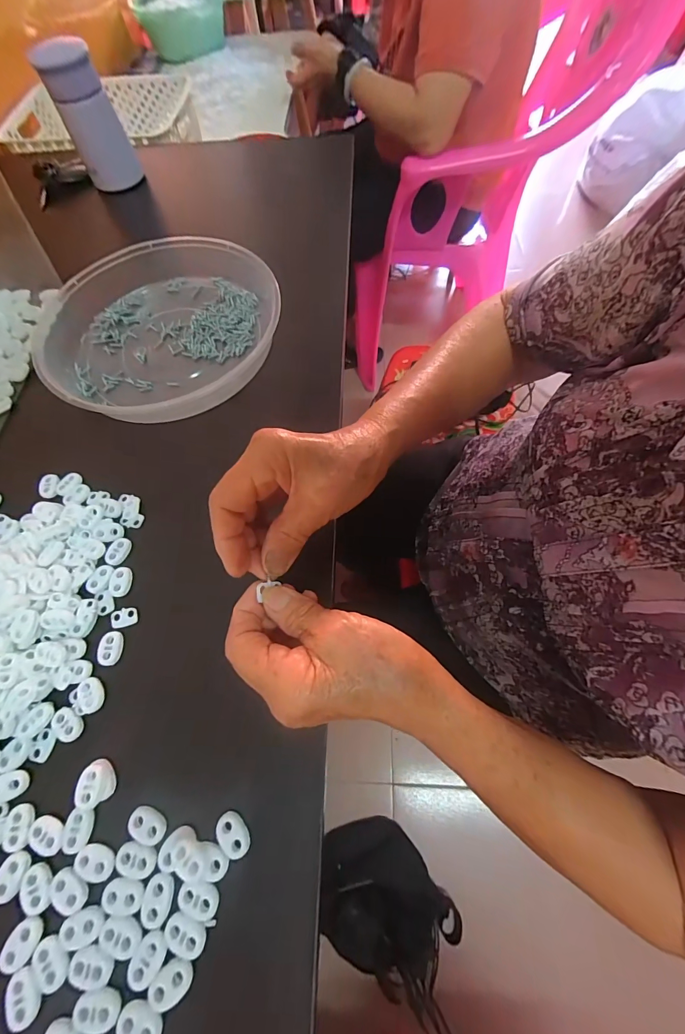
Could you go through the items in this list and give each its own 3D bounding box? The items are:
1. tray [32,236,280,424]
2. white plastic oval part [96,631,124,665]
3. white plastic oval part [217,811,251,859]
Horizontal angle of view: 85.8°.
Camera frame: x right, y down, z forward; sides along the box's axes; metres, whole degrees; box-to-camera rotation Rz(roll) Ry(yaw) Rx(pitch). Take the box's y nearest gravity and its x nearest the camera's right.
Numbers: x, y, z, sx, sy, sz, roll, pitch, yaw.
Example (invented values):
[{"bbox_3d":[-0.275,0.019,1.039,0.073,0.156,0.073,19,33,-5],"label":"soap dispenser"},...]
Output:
[{"bbox_3d":[-0.180,-0.193,0.371,0.237,0.038,0.226,-1,65,3],"label":"tray"},{"bbox_3d":[-0.164,0.092,0.260,0.015,0.005,0.022,-2,65,2],"label":"white plastic oval part"},{"bbox_3d":[-0.063,0.183,0.212,0.023,0.007,0.014,41,73,19],"label":"white plastic oval part"}]

